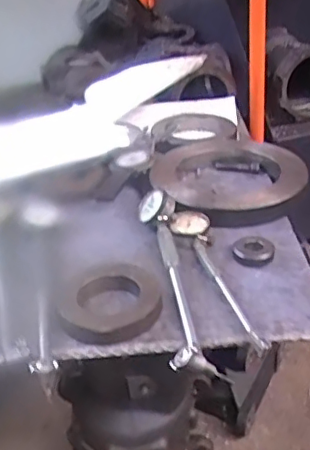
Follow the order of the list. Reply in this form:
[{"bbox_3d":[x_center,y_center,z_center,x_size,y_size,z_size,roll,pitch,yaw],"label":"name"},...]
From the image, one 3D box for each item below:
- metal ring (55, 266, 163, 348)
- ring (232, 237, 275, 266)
[{"bbox_3d":[-0.049,0.086,0.659,0.107,0.027,0.106,-4,31,2],"label":"metal ring"},{"bbox_3d":[0.125,0.032,0.742,0.053,0.013,0.050,-4,31,2],"label":"ring"}]

